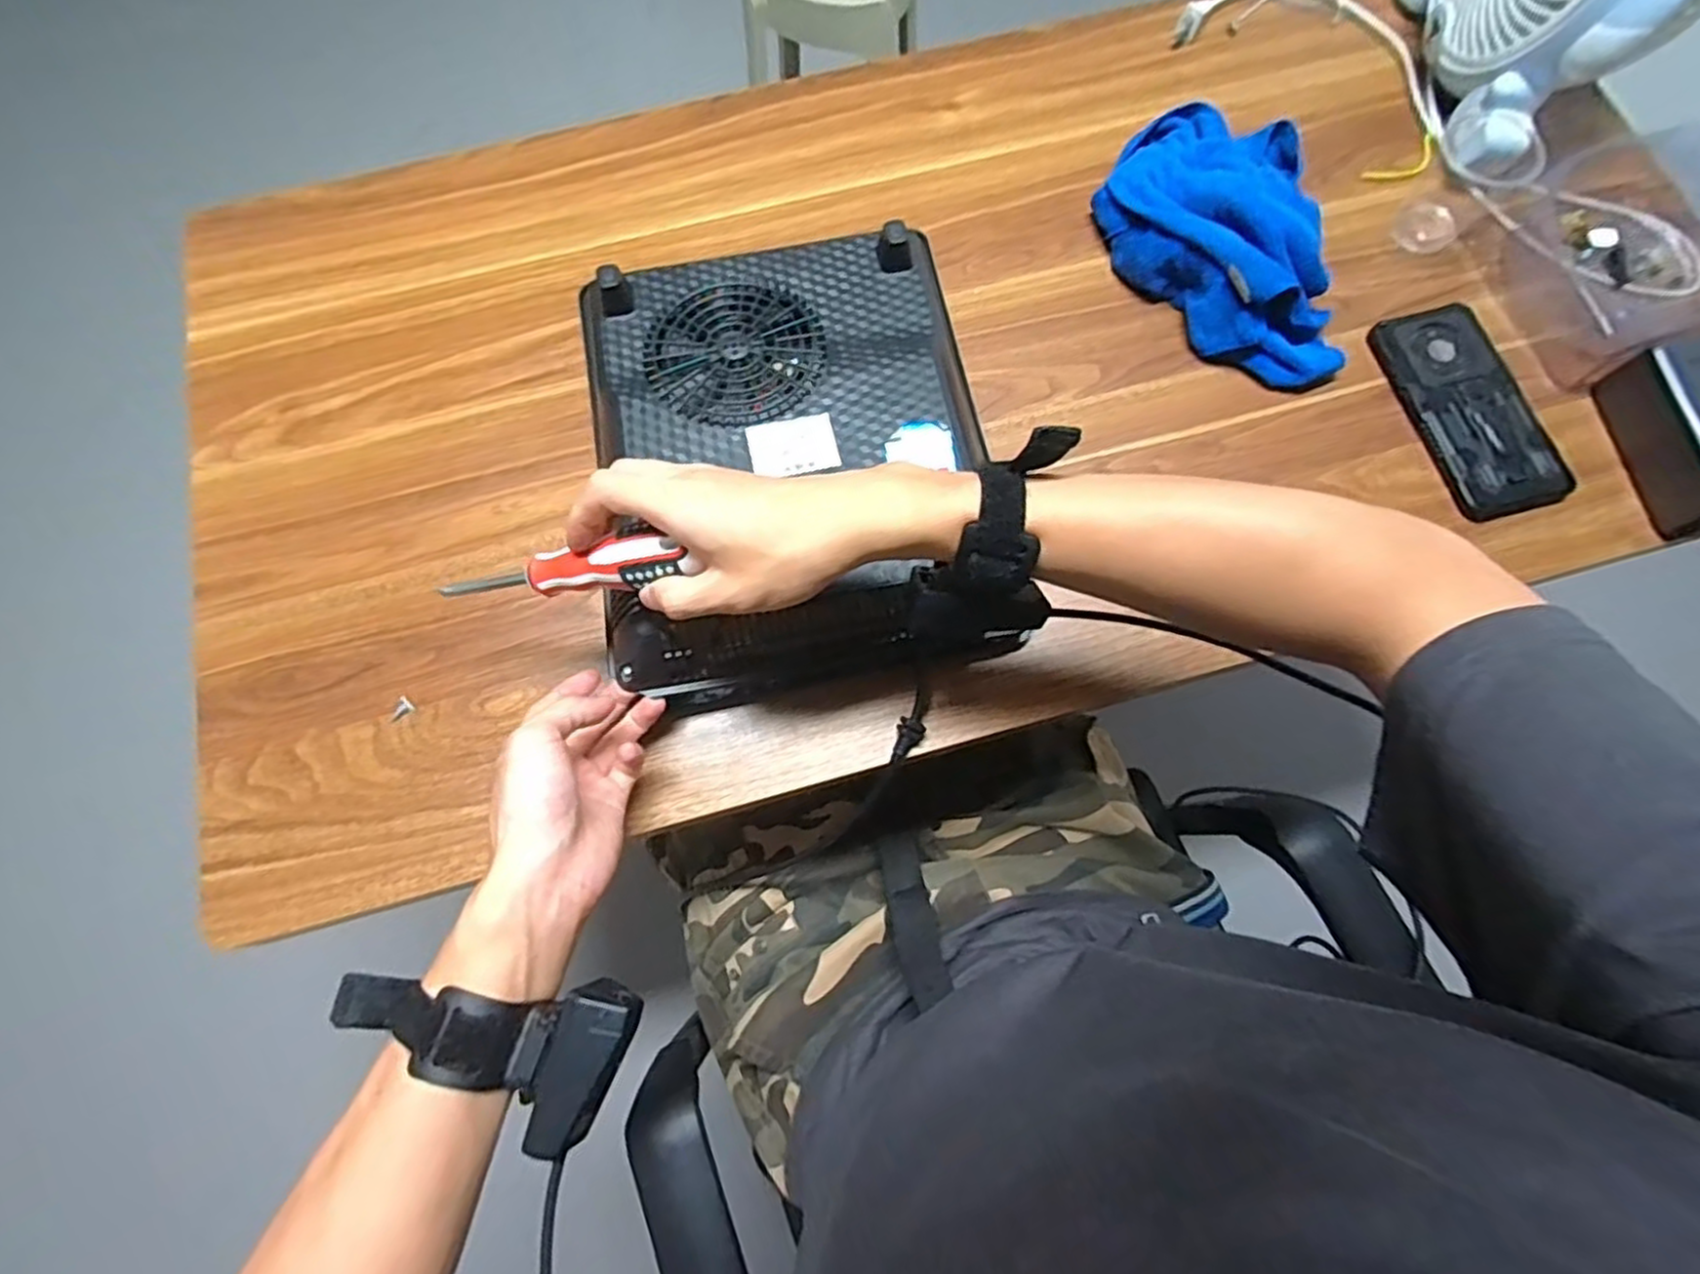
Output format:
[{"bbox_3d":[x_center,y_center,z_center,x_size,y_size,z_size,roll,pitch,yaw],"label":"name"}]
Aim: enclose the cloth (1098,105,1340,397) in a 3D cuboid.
[{"bbox_3d":[0.281,-0.308,0.565,0.156,0.062,0.243,-3,73,0],"label":"cloth"}]

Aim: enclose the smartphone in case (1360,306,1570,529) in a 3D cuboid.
[{"bbox_3d":[0.457,-0.169,0.546,0.086,0.017,0.165,-15,73,-4],"label":"smartphone in case"}]

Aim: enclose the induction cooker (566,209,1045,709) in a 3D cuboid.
[{"bbox_3d":[-0.038,-0.128,0.513,0.269,0.067,0.317,-9,73,-2],"label":"induction cooker"}]

